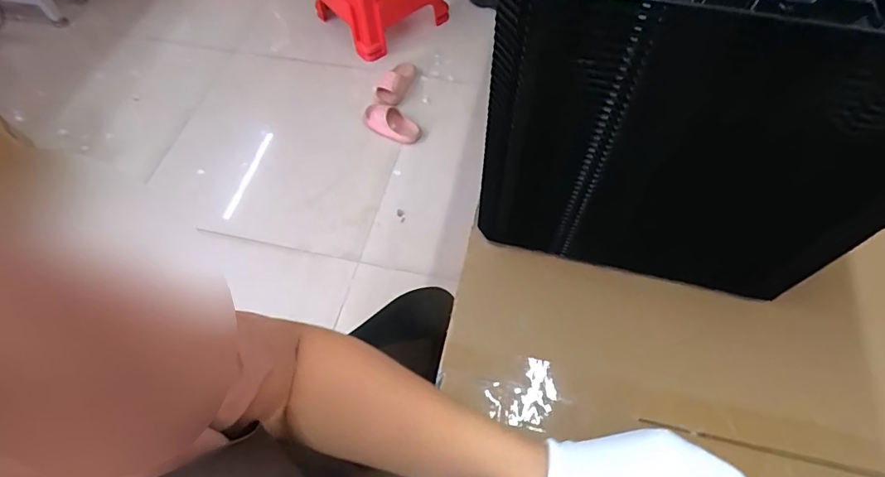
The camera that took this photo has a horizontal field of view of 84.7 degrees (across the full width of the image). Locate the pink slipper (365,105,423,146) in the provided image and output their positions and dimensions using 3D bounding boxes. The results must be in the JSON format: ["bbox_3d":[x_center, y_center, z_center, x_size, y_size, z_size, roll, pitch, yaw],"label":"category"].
[{"bbox_3d":[-0.170,-0.380,1.620,0.191,0.083,0.102,30,67,18],"label":"pink slipper"}]

